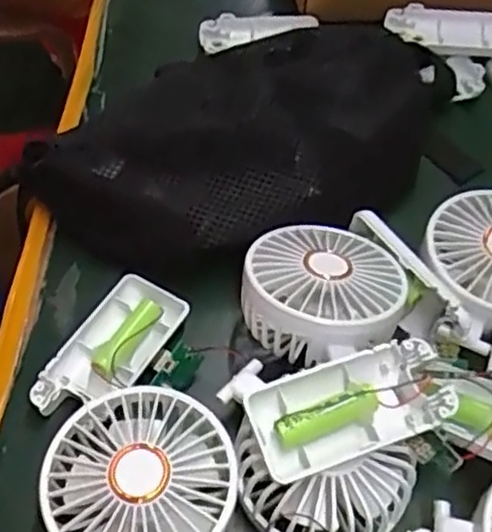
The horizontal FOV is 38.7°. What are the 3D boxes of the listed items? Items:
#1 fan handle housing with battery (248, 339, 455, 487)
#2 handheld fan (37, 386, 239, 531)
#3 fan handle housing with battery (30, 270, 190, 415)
[{"bbox_3d":[0.048,0.069,0.331,0.090,0.026,0.045,-16,58,-17],"label":"fan handle housing with battery"},{"bbox_3d":[-0.051,0.110,0.332,0.088,0.045,0.096,23,56,11],"label":"handheld fan"},{"bbox_3d":[-0.075,0.048,0.389,0.047,0.020,0.091,26,56,11],"label":"fan handle housing with battery"}]

